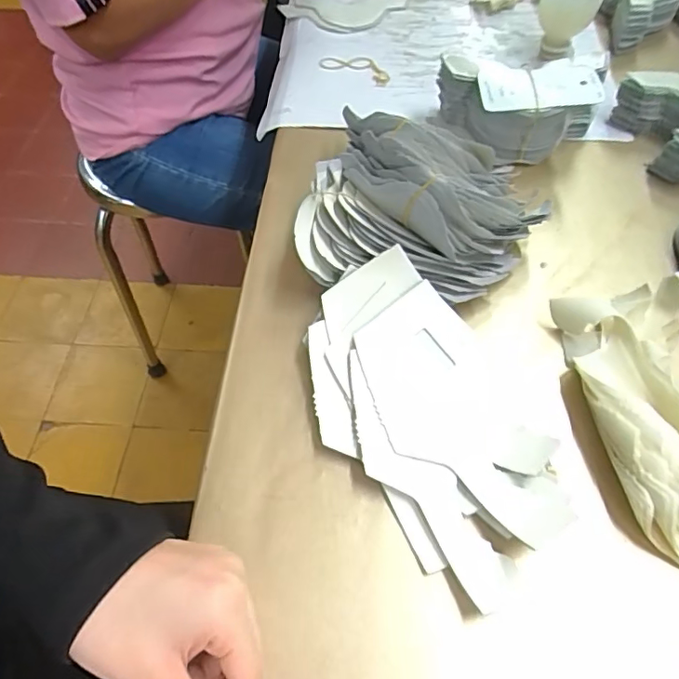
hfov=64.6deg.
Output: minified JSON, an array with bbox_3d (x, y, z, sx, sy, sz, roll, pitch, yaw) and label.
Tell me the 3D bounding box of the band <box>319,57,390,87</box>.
[{"bbox_3d":[0.018,-0.294,0.578,0.080,0.011,0.029,26,61,16],"label":"band"}]

